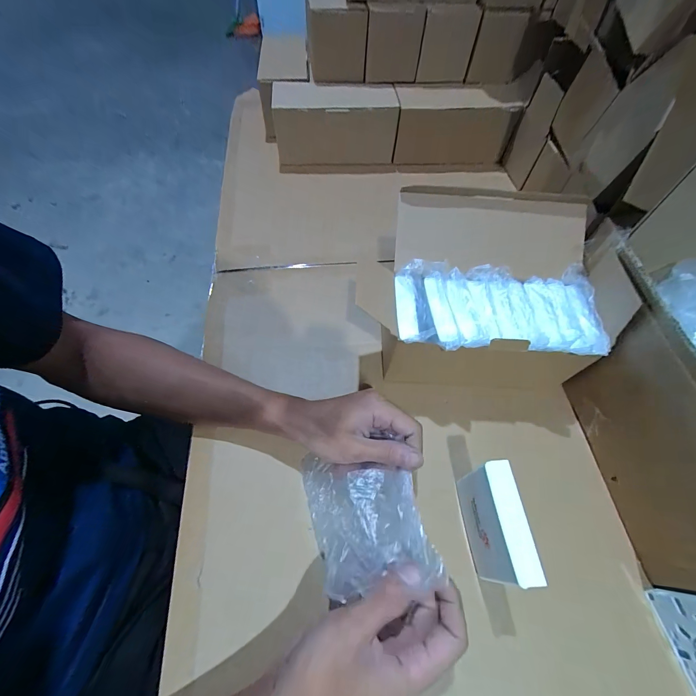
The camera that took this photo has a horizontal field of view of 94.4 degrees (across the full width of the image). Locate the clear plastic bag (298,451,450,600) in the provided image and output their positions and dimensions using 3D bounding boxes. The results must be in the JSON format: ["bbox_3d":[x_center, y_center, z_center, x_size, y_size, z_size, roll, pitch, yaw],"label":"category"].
[{"bbox_3d":[0.012,0.142,0.281,0.094,0.018,0.127,-26,47,4],"label":"clear plastic bag"}]

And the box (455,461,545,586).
[{"bbox_3d":[0.124,0.153,0.283,0.021,0.096,0.084,-1,60,-3],"label":"box"}]

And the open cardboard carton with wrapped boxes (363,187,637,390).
[{"bbox_3d":[0.146,-0.062,0.379,0.253,0.150,0.175,4,60,0],"label":"open cardboard carton with wrapped boxes"}]

